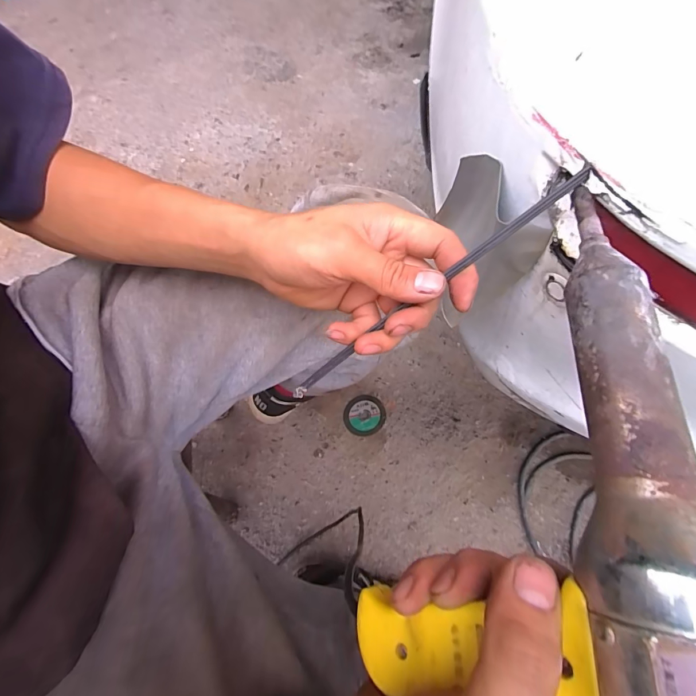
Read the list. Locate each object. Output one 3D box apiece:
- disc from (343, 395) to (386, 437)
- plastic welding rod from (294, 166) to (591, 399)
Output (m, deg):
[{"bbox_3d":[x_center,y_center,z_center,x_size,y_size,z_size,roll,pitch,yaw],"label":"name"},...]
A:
[{"bbox_3d":[0.035,0.138,0.772,0.083,0.006,0.084,-5,57,7],"label":"disc"},{"bbox_3d":[0.045,-0.031,0.229,0.213,0.006,0.008,-38,62,17],"label":"plastic welding rod"}]

